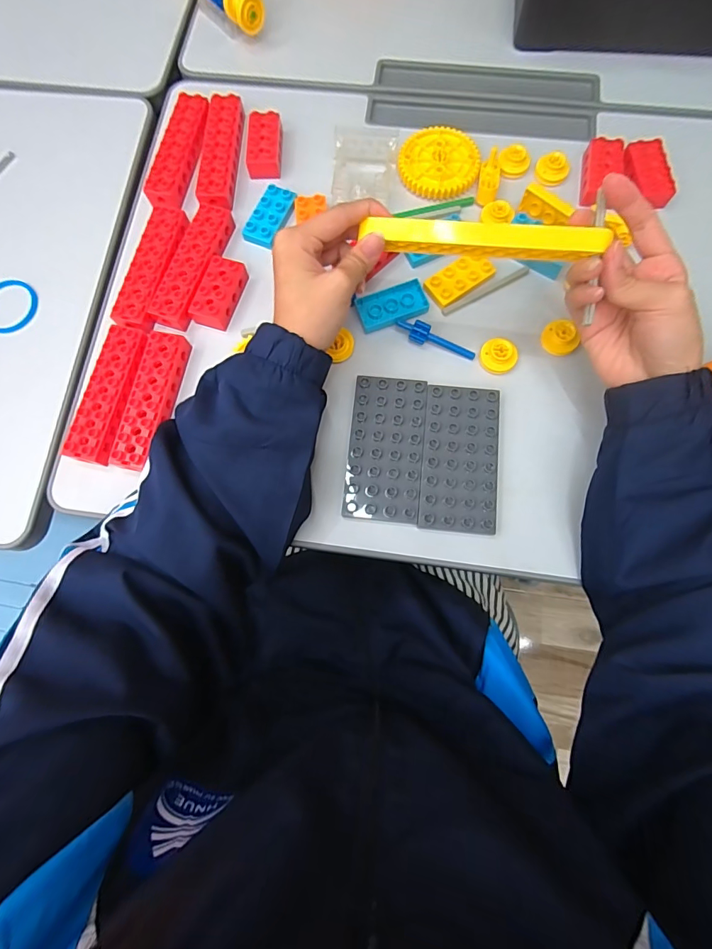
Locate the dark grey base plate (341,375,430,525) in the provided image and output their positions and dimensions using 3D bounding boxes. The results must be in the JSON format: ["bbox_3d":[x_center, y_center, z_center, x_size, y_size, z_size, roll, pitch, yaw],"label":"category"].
[{"bbox_3d":[0.026,-0.022,0.361,0.062,0.010,0.123,6,77,3],"label":"dark grey base plate"}]

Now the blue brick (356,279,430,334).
[{"bbox_3d":[0.033,-0.157,0.393,0.064,0.007,0.035,-19,77,-3],"label":"blue brick"}]

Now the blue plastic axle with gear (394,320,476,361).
[{"bbox_3d":[0.073,-0.123,0.382,0.074,0.015,0.014,23,78,7],"label":"blue plastic axle with gear"}]

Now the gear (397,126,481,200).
[{"bbox_3d":[0.085,-0.316,0.426,0.078,0.010,0.077,0,77,1],"label":"gear"}]

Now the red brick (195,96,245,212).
[{"bbox_3d":[-0.138,-0.328,0.429,0.034,0.019,0.129,2,77,2],"label":"red brick"}]

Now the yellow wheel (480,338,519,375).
[{"bbox_3d":[0.127,-0.106,0.375,0.032,0.013,0.028,28,79,8],"label":"yellow wheel"}]

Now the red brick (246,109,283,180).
[{"bbox_3d":[-0.094,-0.339,0.436,0.031,0.025,0.063,1,77,2],"label":"red brick"}]

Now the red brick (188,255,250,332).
[{"bbox_3d":[-0.130,-0.169,0.397,0.034,0.020,0.068,16,78,5],"label":"red brick"}]

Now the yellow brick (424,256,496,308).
[{"bbox_3d":[0.097,-0.184,0.393,0.064,0.010,0.030,-35,78,-6],"label":"yellow brick"}]

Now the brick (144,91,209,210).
[{"bbox_3d":[-0.180,-0.332,0.433,0.039,0.017,0.127,9,77,4],"label":"brick"}]

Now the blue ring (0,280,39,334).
[{"bbox_3d":[-0.338,-0.163,0.408,0.056,0.009,0.056,0,81,-1],"label":"blue ring"}]

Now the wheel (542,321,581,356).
[{"bbox_3d":[0.183,-0.122,0.376,0.031,0.017,0.027,38,80,9],"label":"wheel"}]

